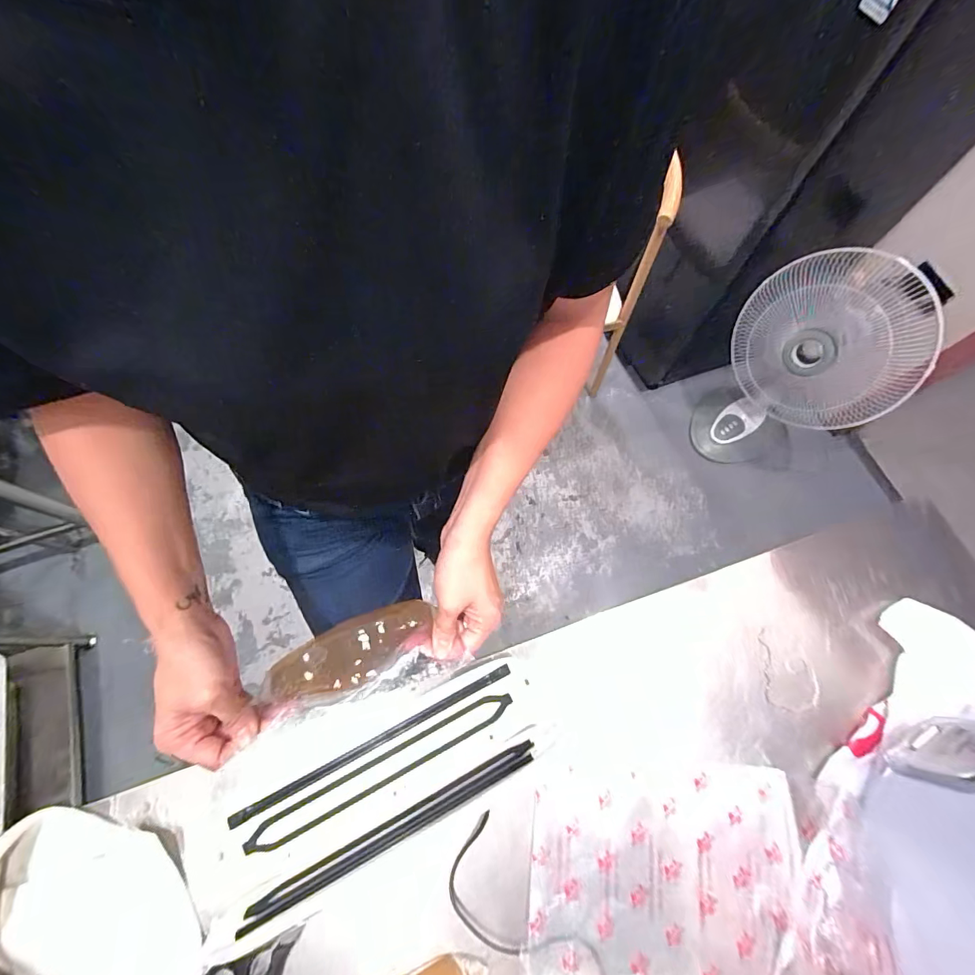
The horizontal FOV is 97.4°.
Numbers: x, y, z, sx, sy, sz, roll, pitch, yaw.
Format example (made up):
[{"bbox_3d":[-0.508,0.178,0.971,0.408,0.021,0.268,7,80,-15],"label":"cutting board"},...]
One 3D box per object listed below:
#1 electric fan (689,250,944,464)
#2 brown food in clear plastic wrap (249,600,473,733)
[{"bbox_3d":[0.853,-0.346,1.229,0.334,0.595,0.374,1,70,-1],"label":"electric fan"},{"bbox_3d":[-0.120,0.153,0.387,0.178,0.064,0.075,-14,71,-6],"label":"brown food in clear plastic wrap"}]

